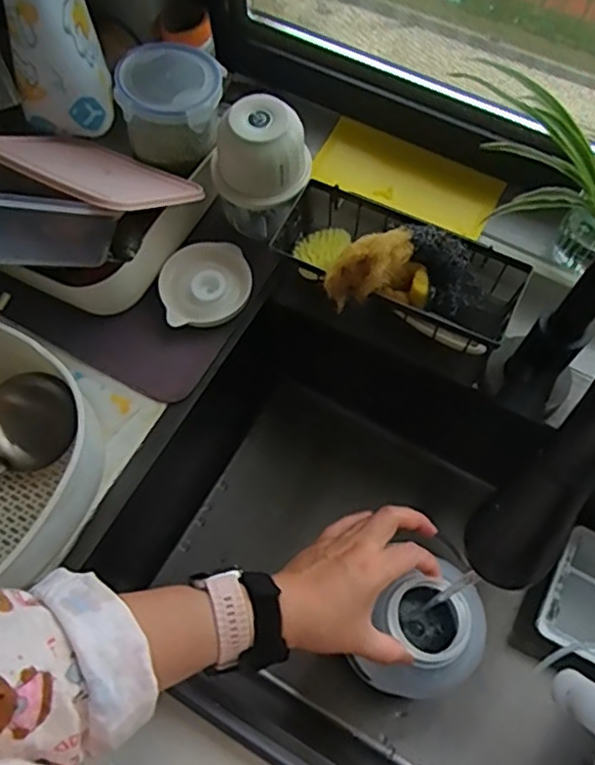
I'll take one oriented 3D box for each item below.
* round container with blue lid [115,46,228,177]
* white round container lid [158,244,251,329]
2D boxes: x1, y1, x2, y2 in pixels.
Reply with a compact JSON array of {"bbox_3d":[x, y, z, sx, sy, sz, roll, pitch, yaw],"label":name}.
[{"bbox_3d":[-0.122,-0.274,0.628,0.098,0.081,0.091,0,67,0],"label":"round container with blue lid"},{"bbox_3d":[-0.096,-0.104,0.656,0.093,0.026,0.087,0,67,0],"label":"white round container lid"}]

